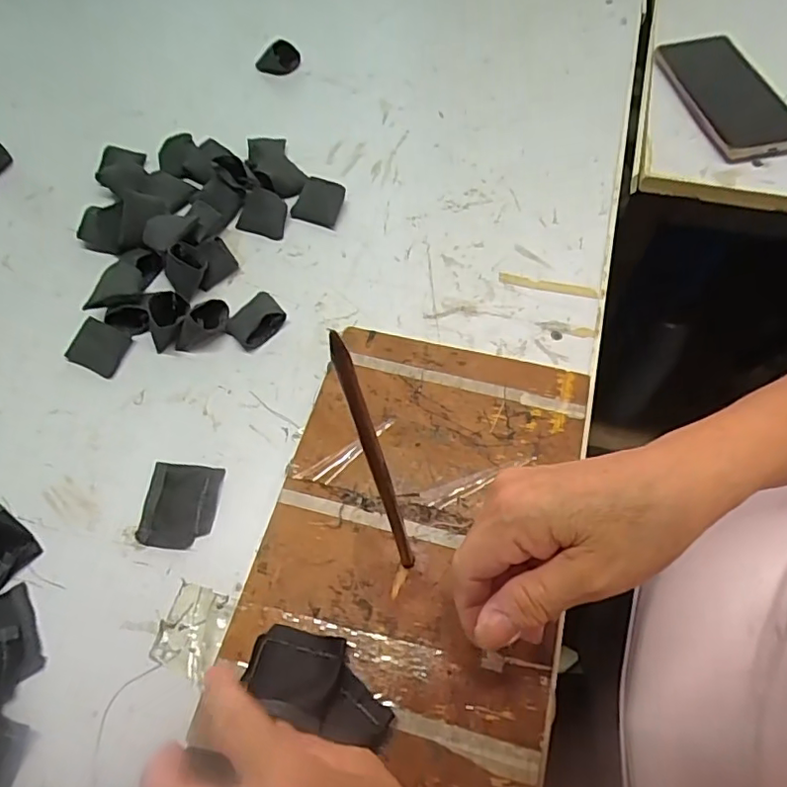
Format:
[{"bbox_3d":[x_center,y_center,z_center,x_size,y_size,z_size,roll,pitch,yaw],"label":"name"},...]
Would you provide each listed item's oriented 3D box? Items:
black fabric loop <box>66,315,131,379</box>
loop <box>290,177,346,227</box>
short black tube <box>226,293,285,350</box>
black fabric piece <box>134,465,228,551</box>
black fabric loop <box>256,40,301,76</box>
[{"bbox_3d":[-0.221,-0.036,0.426,0.037,0.017,0.035,17,64,13],"label":"black fabric loop"},{"bbox_3d":[-0.064,-0.162,0.479,0.040,0.022,0.030,17,63,13],"label":"loop"},{"bbox_3d":[-0.104,-0.057,0.429,0.042,0.018,0.034,-41,66,-17],"label":"short black tube"},{"bbox_3d":[-0.138,0.071,0.368,0.047,0.004,0.054,3,61,6],"label":"black fabric piece"},{"bbox_3d":[-0.118,-0.339,0.576,0.044,0.029,0.020,-7,61,0],"label":"black fabric loop"}]

